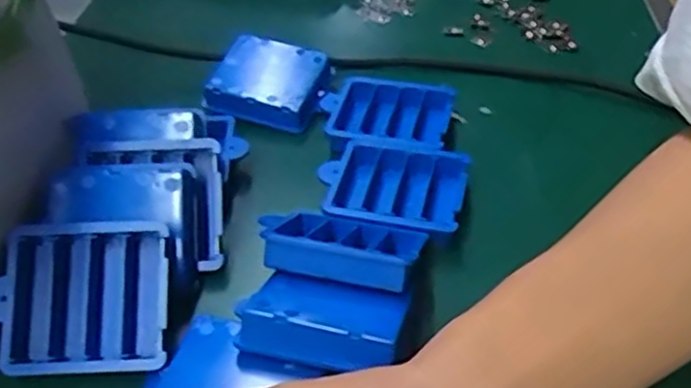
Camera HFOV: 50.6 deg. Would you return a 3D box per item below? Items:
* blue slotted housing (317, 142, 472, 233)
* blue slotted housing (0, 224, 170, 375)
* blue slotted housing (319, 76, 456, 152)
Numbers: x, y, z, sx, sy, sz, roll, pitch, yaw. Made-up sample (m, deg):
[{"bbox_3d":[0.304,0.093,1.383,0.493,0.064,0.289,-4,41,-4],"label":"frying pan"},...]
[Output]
[{"bbox_3d":[0.025,-0.002,0.396,0.076,0.022,0.061,9,42,12],"label":"blue slotted housing"},{"bbox_3d":[-0.116,0.046,0.320,0.075,0.019,0.063,-3,73,3],"label":"blue slotted housing"},{"bbox_3d":[0.024,-0.047,0.449,0.076,0.021,0.066,10,42,13],"label":"blue slotted housing"}]

